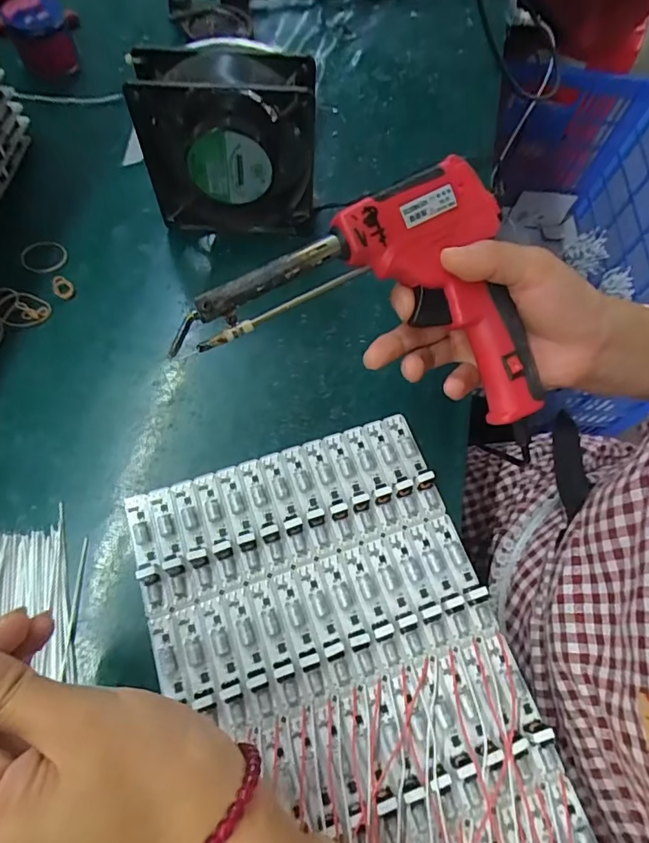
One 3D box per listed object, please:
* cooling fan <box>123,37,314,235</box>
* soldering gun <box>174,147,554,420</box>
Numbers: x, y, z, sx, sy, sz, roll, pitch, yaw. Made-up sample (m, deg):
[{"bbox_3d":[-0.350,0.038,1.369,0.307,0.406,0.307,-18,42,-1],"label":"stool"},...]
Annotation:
[{"bbox_3d":[-0.070,-0.195,0.373,0.119,0.139,0.043,0,64,-3],"label":"cooling fan"},{"bbox_3d":[0.031,-0.078,0.285,0.195,0.073,0.108,8,64,0],"label":"soldering gun"}]

